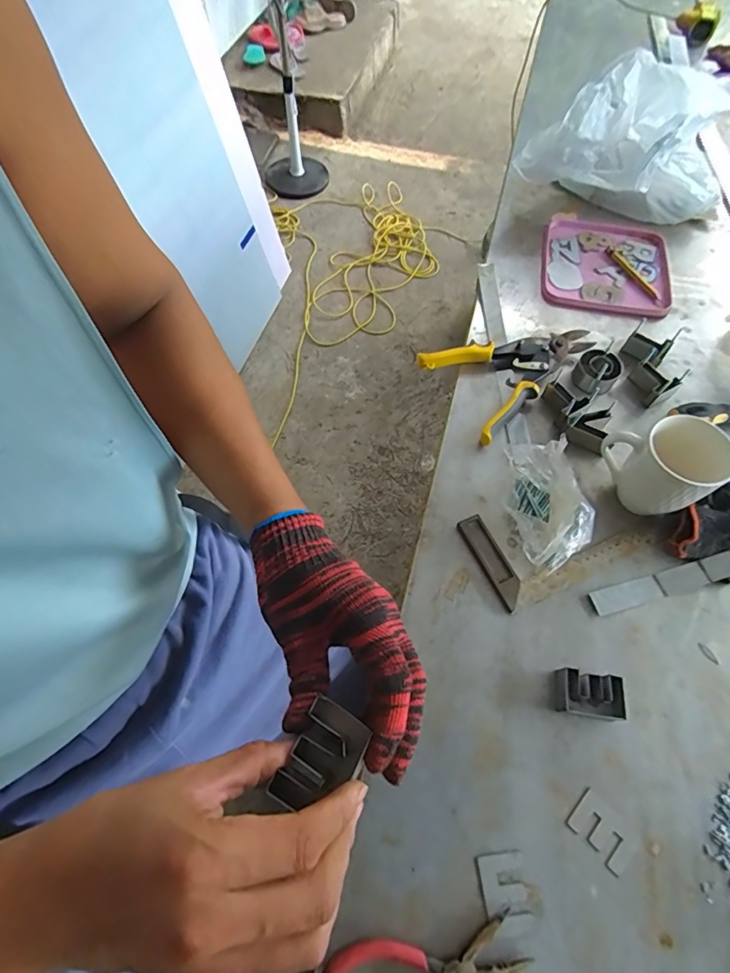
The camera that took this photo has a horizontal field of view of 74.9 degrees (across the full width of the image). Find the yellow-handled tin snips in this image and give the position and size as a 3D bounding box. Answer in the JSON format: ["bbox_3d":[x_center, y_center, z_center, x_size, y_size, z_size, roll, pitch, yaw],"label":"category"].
[{"bbox_3d":[0.204,-0.161,0.641,0.214,0.029,0.149,-26,66,-14],"label":"yellow-handled tin snips"}]

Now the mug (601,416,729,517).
[{"bbox_3d":[0.321,-0.022,0.521,0.077,0.113,0.103,-26,66,-13],"label":"mug"}]

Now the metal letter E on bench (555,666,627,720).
[{"bbox_3d":[0.213,0.198,0.452,0.053,0.027,0.038,10,63,4],"label":"metal letter E on bench"}]

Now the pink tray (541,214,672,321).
[{"bbox_3d":[0.379,-0.353,0.751,0.184,0.019,0.211,12,63,5],"label":"pink tray"}]

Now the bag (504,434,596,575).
[{"bbox_3d":[0.198,0.014,0.526,0.075,0.068,0.141,-6,63,-4],"label":"bag"}]

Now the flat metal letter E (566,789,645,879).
[{"bbox_3d":[0.208,0.299,0.414,0.039,0.004,0.054,-40,70,-19],"label":"flat metal letter E"}]

